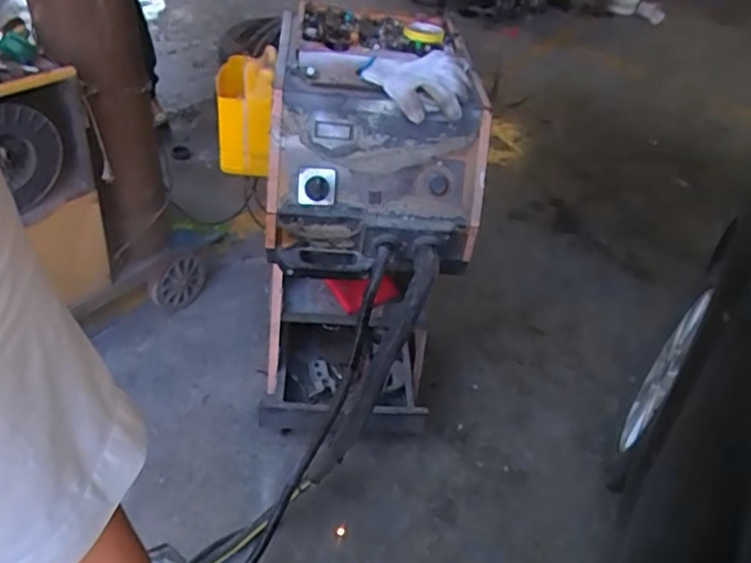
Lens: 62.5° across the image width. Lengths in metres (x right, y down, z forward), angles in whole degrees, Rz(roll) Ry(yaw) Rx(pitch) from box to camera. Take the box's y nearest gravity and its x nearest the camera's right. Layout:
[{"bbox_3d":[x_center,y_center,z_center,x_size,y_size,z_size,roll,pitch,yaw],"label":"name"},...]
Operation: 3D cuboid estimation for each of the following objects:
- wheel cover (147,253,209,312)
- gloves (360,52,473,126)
[{"bbox_3d":[-0.552,-0.001,1.741,0.038,0.184,0.192,27,46,18],"label":"wheel cover"},{"bbox_3d":[0.068,-0.342,1.052,0.182,0.073,0.114,11,43,1],"label":"gloves"}]

